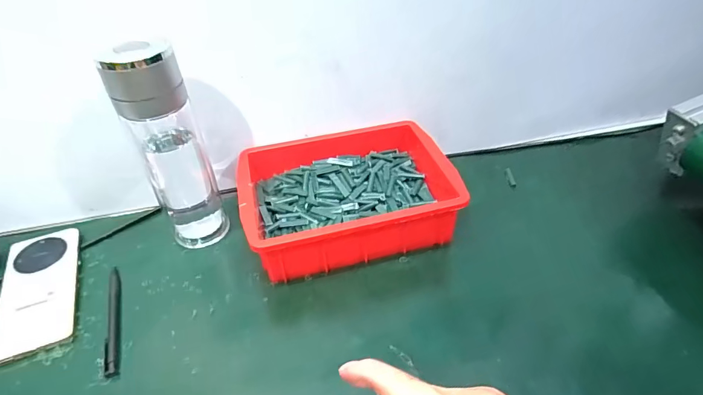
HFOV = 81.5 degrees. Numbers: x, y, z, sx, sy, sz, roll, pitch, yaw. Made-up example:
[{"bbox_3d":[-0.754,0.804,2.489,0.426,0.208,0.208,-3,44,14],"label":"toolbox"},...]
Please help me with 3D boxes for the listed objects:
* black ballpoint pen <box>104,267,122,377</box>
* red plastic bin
[{"bbox_3d":[-0.250,0.125,0.429,0.013,0.005,0.137,-15,44,-16],"label":"black ballpoint pen"},{"bbox_3d":[-0.007,-0.006,0.518,0.250,0.078,0.197,-10,41,-8],"label":"red plastic bin"}]

